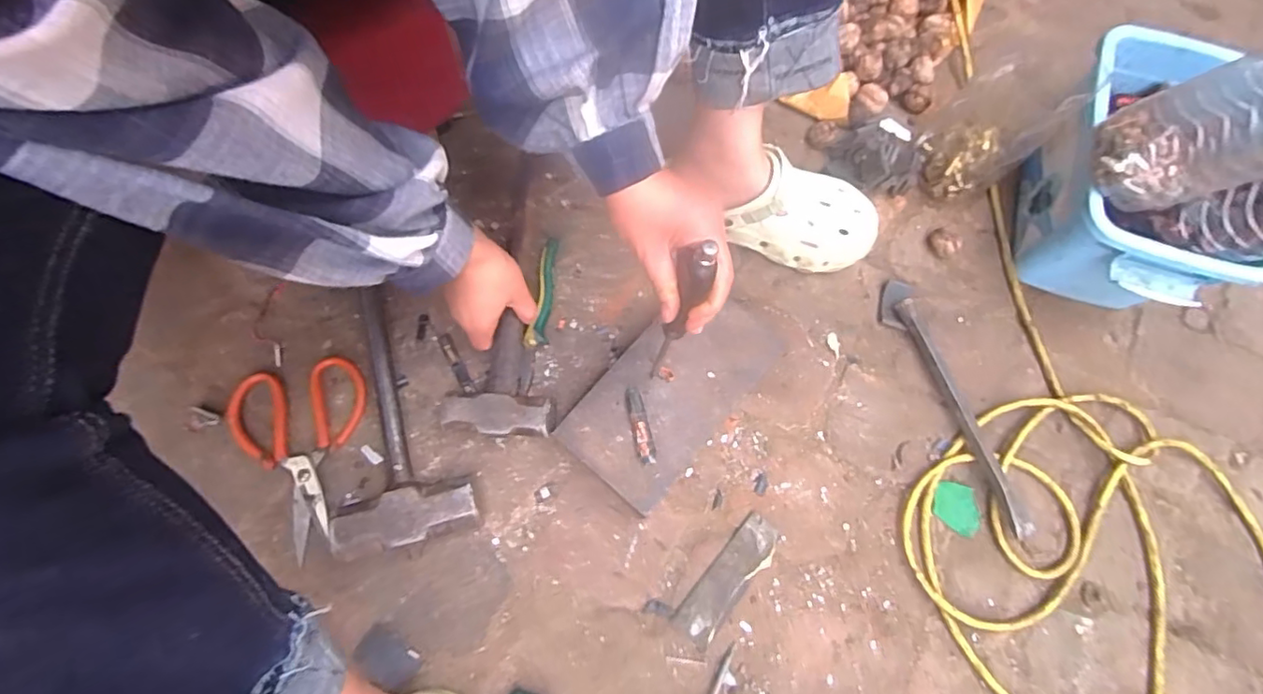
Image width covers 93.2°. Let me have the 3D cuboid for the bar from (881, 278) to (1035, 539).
[{"bbox_3d":[0.333,0.057,0.633,0.044,0.027,0.288,-12,74,-8],"label":"bar"}]

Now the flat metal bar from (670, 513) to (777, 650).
[{"bbox_3d":[0.093,0.223,0.573,0.042,0.008,0.130,40,74,8],"label":"flat metal bar"}]

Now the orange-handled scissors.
[{"bbox_3d":[-0.312,0.104,0.570,0.118,0.030,0.179,-16,73,-4],"label":"orange-handled scissors"}]

